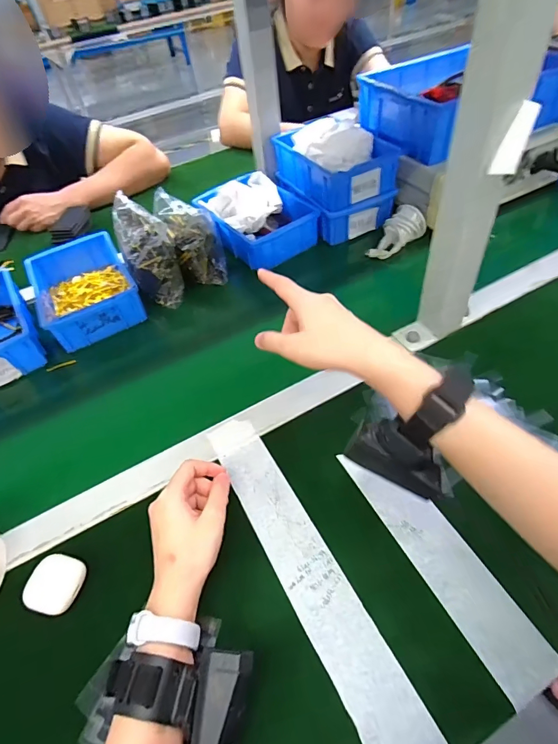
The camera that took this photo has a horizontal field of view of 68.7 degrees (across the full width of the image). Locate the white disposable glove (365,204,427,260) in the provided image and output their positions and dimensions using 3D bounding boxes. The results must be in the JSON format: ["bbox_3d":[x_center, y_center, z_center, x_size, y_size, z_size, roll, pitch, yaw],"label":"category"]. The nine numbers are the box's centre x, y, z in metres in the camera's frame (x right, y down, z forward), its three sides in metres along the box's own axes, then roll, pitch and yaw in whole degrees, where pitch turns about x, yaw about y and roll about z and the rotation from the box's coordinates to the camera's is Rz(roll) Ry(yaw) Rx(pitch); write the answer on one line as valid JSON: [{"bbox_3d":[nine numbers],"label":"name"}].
[{"bbox_3d":[0.195,-0.225,0.660,0.066,0.045,0.100,26,57,26],"label":"white disposable glove"}]

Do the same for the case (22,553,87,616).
[{"bbox_3d":[-0.204,0.195,0.375,0.045,0.017,0.046,8,51,15],"label":"case"}]

